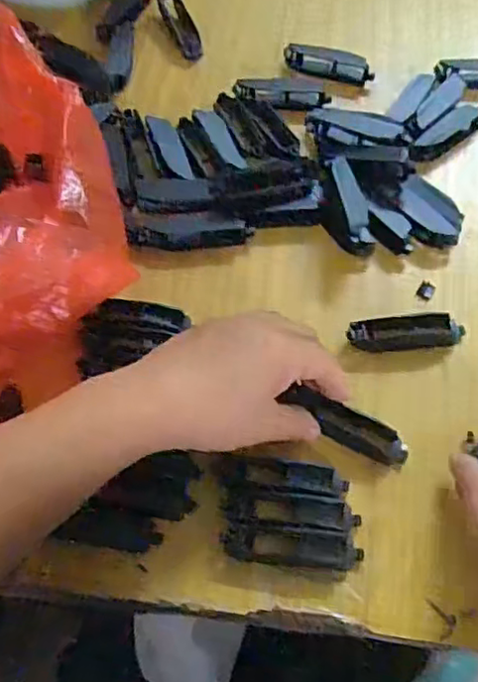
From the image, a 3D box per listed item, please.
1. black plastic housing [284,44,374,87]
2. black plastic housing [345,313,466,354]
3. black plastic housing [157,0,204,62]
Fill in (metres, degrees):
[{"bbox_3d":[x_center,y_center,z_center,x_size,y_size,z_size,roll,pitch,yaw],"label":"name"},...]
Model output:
[{"bbox_3d":[0.073,-0.228,0.526,0.075,0.010,0.027,20,62,10],"label":"black plastic housing"},{"bbox_3d":[0.106,-0.005,0.406,0.073,0.011,0.019,-6,61,-4],"label":"black plastic housing"},{"bbox_3d":[-0.049,-0.271,0.543,0.020,0.017,0.083,-19,63,-11],"label":"black plastic housing"}]

